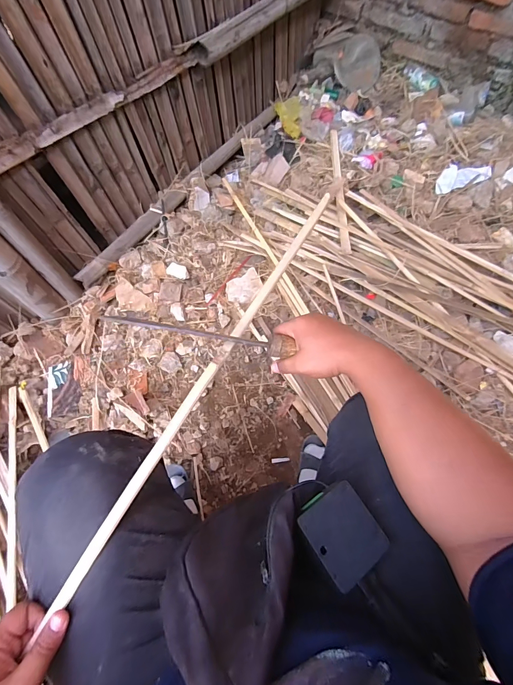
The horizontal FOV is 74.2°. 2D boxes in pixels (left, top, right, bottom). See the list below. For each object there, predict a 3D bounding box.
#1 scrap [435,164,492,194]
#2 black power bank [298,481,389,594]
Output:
[{"bbox_3d":[0.653,-0.537,1.092,0.178,0.030,0.109,-19,64,-8],"label":"scrap"},{"bbox_3d":[0.089,0.192,0.345,0.070,0.017,0.080,-31,66,-14],"label":"black power bank"}]

